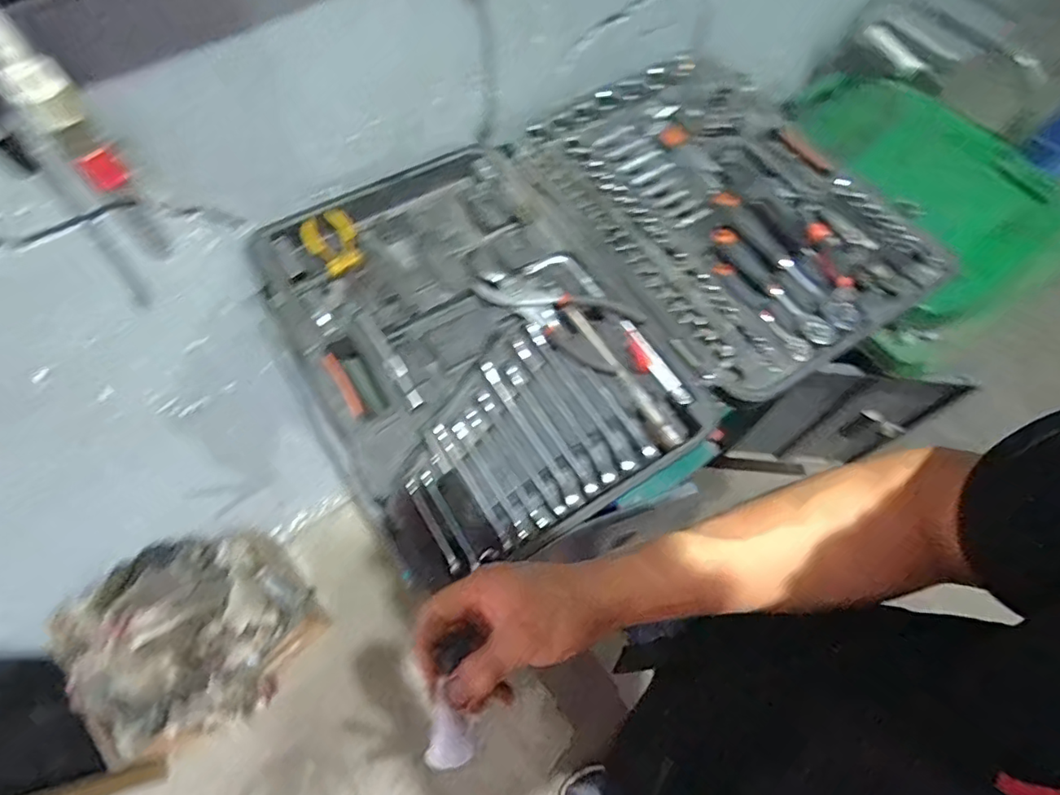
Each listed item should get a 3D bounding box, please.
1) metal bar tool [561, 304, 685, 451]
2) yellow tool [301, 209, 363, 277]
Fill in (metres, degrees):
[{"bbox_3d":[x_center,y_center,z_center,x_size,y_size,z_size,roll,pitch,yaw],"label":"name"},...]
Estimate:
[{"bbox_3d":[0.100,-0.029,0.616,0.020,0.018,0.203,-29,68,-13],"label":"metal bar tool"},{"bbox_3d":[-0.241,-0.192,0.674,0.060,0.028,0.093,-23,67,-11],"label":"yellow tool"}]

